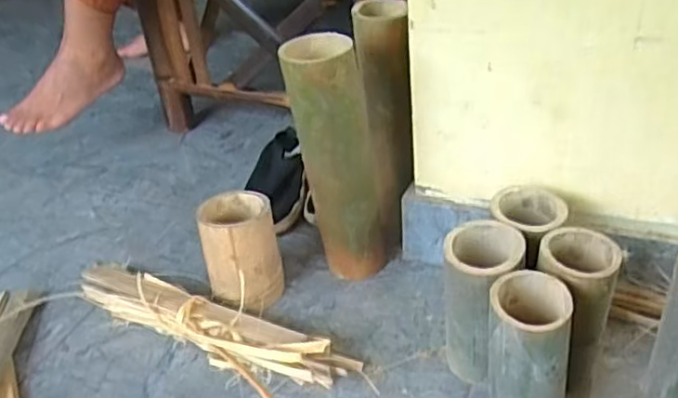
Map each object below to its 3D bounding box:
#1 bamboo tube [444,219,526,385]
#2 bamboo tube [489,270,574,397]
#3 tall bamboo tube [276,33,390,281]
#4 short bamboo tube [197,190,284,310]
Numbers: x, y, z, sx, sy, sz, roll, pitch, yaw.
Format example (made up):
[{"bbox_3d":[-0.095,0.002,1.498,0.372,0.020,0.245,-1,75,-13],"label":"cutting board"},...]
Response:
[{"bbox_3d":[0.151,0.115,0.713,0.081,0.164,0.092,23,44,35],"label":"bamboo tube"},{"bbox_3d":[0.186,0.160,0.647,0.078,0.161,0.086,4,36,14],"label":"bamboo tube"},{"bbox_3d":[0.001,-0.034,0.819,0.097,0.326,0.071,-5,34,1],"label":"tall bamboo tube"},{"bbox_3d":[-0.124,0.074,0.851,0.096,0.135,0.113,-11,35,-7],"label":"short bamboo tube"}]

